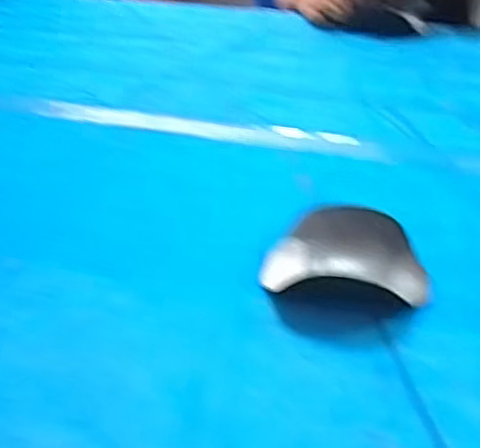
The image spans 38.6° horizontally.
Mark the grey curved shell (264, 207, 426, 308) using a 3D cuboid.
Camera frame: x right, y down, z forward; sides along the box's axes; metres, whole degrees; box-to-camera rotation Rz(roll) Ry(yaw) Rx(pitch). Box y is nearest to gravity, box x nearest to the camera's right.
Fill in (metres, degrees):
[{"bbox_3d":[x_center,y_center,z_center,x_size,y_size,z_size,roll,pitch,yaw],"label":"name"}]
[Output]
[{"bbox_3d":[0.094,0.027,0.613,0.144,0.042,0.092,3,34,9],"label":"grey curved shell"}]

